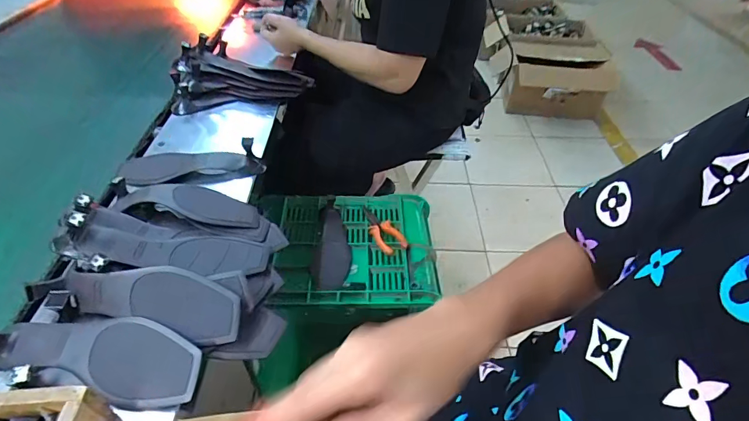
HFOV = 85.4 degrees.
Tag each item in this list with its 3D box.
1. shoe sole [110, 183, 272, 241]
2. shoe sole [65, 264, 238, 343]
[{"bbox_3d":[-0.244,-0.004,0.561,0.198,0.030,0.071,16,45,-6],"label":"shoe sole"},{"bbox_3d":[-0.239,0.097,0.449,0.184,0.035,0.066,13,76,-3],"label":"shoe sole"}]

